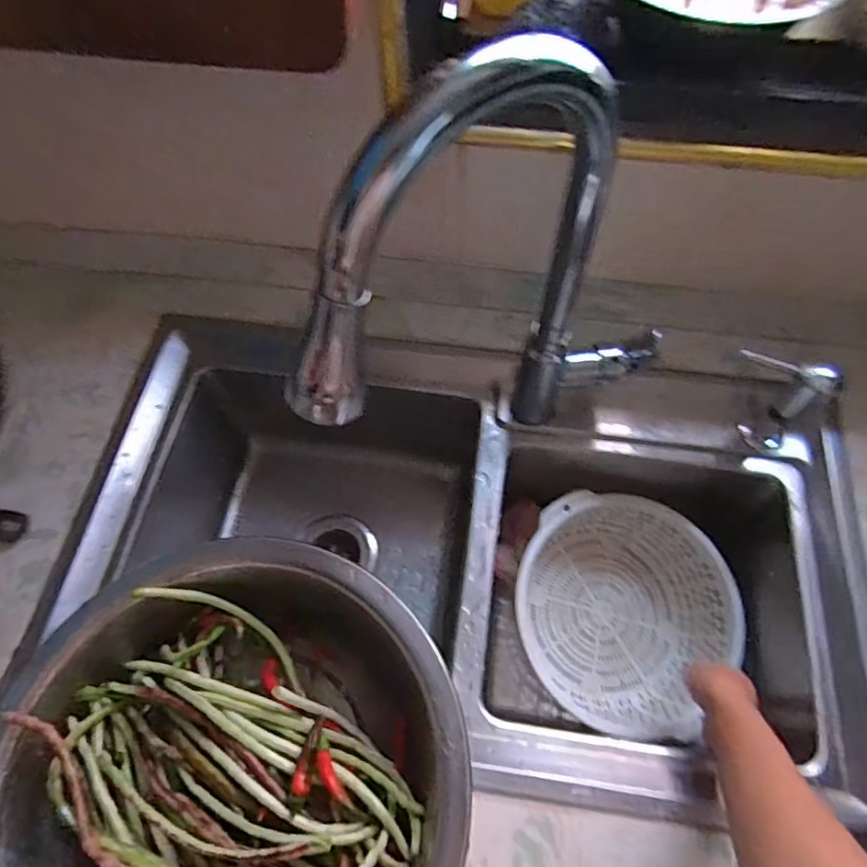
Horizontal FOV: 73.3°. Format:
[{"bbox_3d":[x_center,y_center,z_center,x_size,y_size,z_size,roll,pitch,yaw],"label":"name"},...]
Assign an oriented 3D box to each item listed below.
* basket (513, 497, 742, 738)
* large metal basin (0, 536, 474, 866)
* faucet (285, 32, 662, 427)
[{"bbox_3d":[0.209,0.201,0.644,0.231,0.115,0.230,0,63,0],"label":"basket"},{"bbox_3d":[-0.138,0.248,0.415,0.309,0.082,0.289,0,63,0],"label":"large metal basin"},{"bbox_3d":[0.052,-0.085,0.424,0.321,0.367,0.056,-25,64,-11],"label":"faucet"}]

